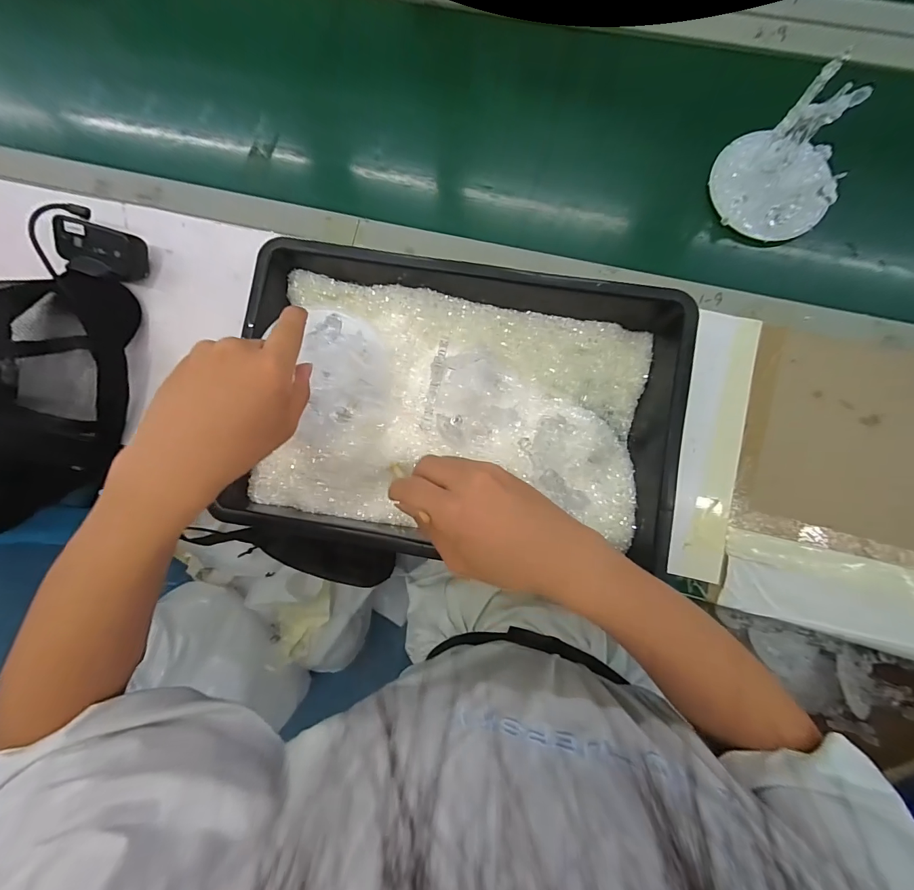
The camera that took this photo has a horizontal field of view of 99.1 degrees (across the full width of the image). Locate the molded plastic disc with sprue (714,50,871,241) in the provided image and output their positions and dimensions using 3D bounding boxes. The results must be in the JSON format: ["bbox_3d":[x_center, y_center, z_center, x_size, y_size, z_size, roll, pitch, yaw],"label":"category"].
[{"bbox_3d":[0.348,-0.292,0.403,0.115,0.103,0.101,16,85,5],"label":"molded plastic disc with sprue"}]

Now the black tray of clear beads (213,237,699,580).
[{"bbox_3d":[0.000,-0.038,0.395,0.404,0.078,0.285,7,87,4],"label":"black tray of clear beads"}]

